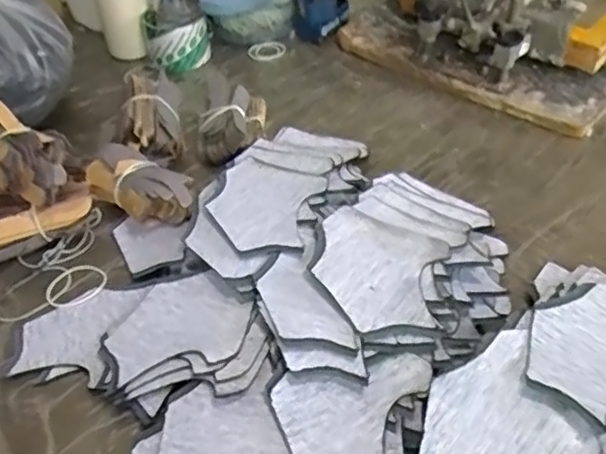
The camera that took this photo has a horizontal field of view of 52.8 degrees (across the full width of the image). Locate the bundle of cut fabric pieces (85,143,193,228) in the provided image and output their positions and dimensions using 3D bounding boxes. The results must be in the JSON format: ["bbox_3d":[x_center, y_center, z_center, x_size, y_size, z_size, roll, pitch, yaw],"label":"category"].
[{"bbox_3d":[-0.155,-0.038,0.586,0.119,0.049,0.068,31,54,32],"label":"bundle of cut fabric pieces"}]

